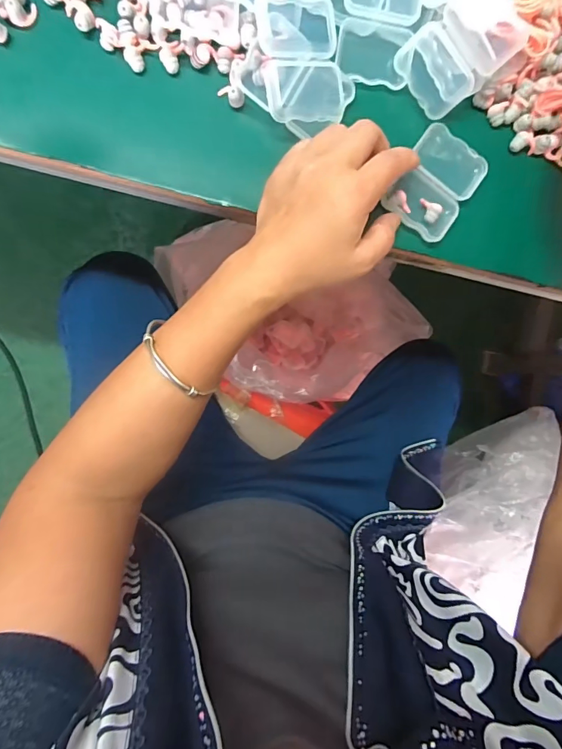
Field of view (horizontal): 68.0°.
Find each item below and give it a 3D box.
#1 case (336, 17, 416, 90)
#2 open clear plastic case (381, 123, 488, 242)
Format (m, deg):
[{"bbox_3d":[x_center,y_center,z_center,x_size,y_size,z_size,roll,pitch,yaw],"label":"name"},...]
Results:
[{"bbox_3d":[0.066,-0.233,0.299,0.052,0.014,0.040,6,92,-8],"label":"case"},{"bbox_3d":[0.115,-0.142,0.313,0.054,0.014,0.074,35,88,-7],"label":"open clear plastic case"}]

